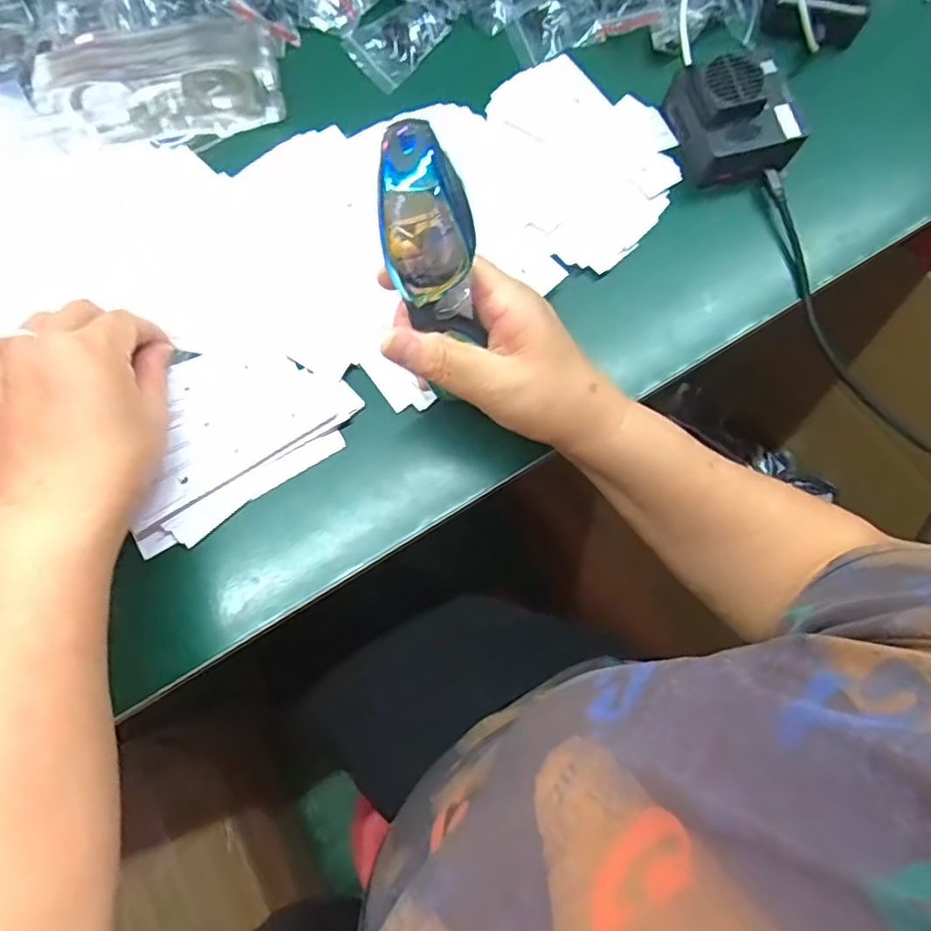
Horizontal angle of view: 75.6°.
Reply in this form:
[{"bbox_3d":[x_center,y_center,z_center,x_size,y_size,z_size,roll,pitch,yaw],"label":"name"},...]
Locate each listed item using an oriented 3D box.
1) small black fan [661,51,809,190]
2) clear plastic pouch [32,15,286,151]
[{"bbox_3d":[0.185,-0.237,0.409,0.074,0.042,0.084,-15,77,-4],"label":"small black fan"},{"bbox_3d":[-0.209,-0.264,0.416,0.157,0.036,0.076,-4,77,-2],"label":"clear plastic pouch"}]

